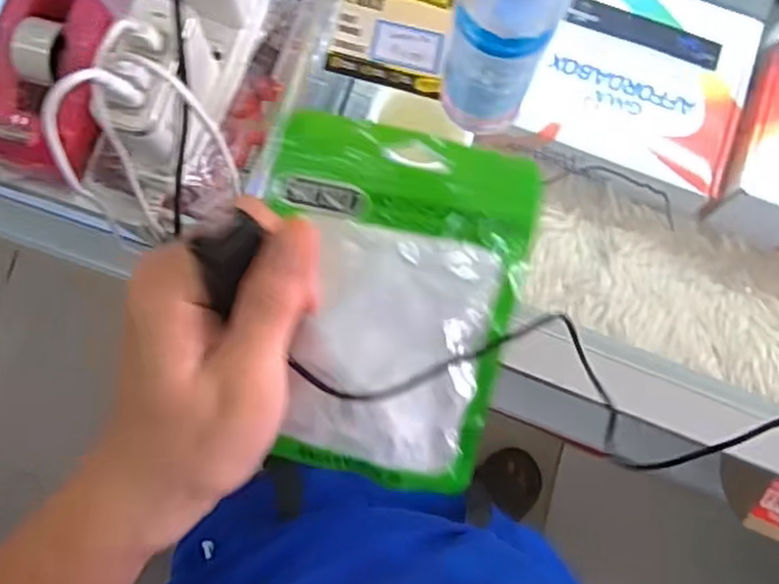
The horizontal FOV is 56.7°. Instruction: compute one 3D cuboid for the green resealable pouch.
[{"bbox_3d":[-0.002,0.009,0.286,0.097,0.009,0.141,11,106,-3],"label":"green resealable pouch"}]

